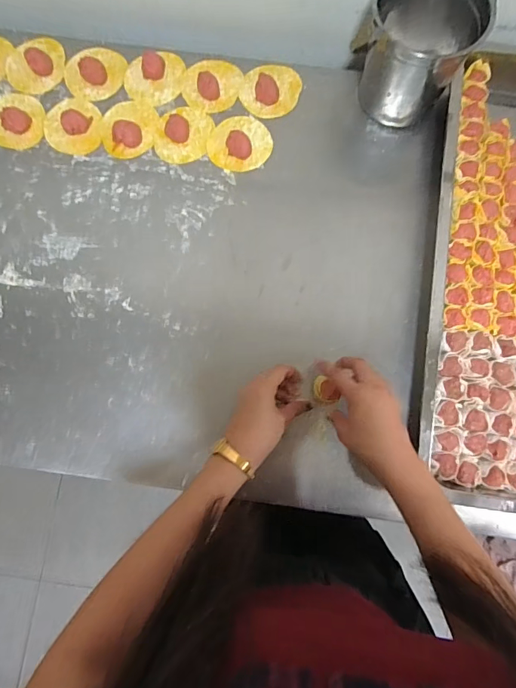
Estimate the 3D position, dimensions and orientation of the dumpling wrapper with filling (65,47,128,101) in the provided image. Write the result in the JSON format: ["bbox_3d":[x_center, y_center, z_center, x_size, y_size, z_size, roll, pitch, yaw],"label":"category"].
[{"bbox_3d":[-0.230,-0.387,0.594,0.069,0.014,0.082,38,82,5],"label":"dumpling wrapper with filling"}]

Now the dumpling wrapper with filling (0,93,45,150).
[{"bbox_3d":[-0.340,-0.315,0.582,0.076,0.014,0.082,0,81,-1],"label":"dumpling wrapper with filling"}]

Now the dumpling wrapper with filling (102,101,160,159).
[{"bbox_3d":[-0.180,-0.303,0.581,0.074,0.015,0.088,8,80,0],"label":"dumpling wrapper with filling"}]

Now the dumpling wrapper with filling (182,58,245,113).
[{"bbox_3d":[-0.066,-0.371,0.593,0.084,0.023,0.084,0,81,-1],"label":"dumpling wrapper with filling"}]

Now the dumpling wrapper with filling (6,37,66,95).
[{"bbox_3d":[-0.314,-0.402,0.596,0.070,0.022,0.091,31,81,4],"label":"dumpling wrapper with filling"}]

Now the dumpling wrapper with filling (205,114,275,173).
[{"bbox_3d":[-0.025,-0.280,0.575,0.086,0.019,0.080,0,81,-1],"label":"dumpling wrapper with filling"}]

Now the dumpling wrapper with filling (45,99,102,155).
[{"bbox_3d":[-0.258,-0.306,0.581,0.078,0.016,0.086,-13,81,-3],"label":"dumpling wrapper with filling"}]

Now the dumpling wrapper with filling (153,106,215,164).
[{"bbox_3d":[-0.105,-0.295,0.580,0.077,0.014,0.086,16,81,1],"label":"dumpling wrapper with filling"}]

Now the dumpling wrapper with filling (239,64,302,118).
[{"bbox_3d":[0.019,-0.362,0.591,0.082,0.017,0.077,5,80,0],"label":"dumpling wrapper with filling"}]

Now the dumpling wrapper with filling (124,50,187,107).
[{"bbox_3d":[-0.145,-0.378,0.592,0.087,0.018,0.072,-15,81,-4],"label":"dumpling wrapper with filling"}]

